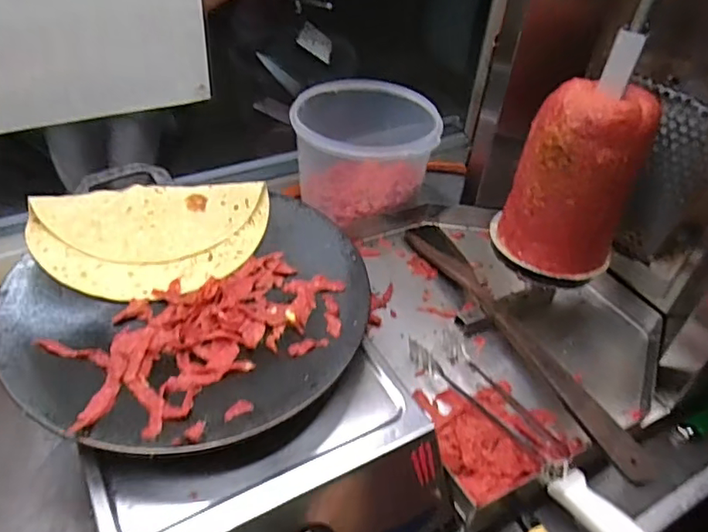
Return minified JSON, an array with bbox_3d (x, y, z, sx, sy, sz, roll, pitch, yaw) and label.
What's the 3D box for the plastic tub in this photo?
[{"bbox_3d":[0.013,-0.160,0.832,0.195,0.145,0.194,5,40,-4],"label":"plastic tub"}]

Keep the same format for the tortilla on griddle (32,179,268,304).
[{"bbox_3d":[-0.201,-0.033,0.584,0.235,0.033,0.133,-10,43,-21],"label":"tortilla on griddle"}]

